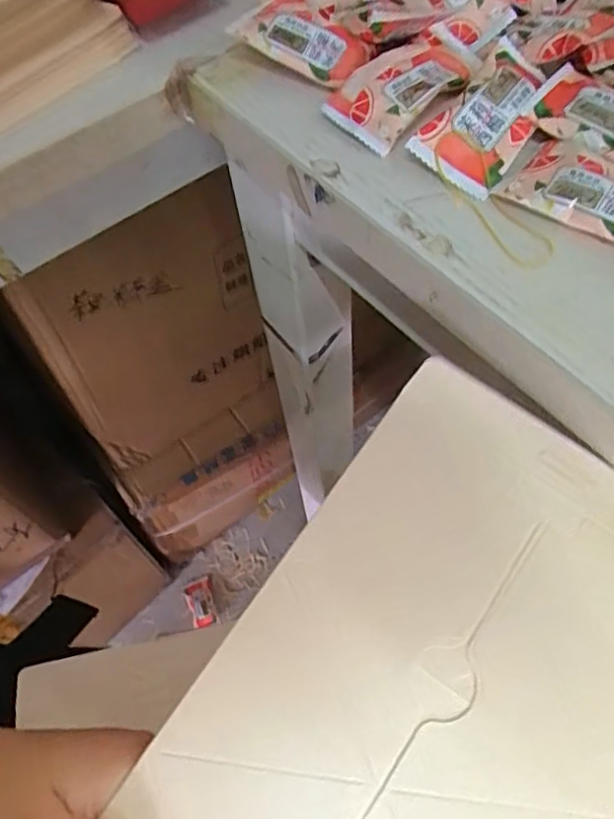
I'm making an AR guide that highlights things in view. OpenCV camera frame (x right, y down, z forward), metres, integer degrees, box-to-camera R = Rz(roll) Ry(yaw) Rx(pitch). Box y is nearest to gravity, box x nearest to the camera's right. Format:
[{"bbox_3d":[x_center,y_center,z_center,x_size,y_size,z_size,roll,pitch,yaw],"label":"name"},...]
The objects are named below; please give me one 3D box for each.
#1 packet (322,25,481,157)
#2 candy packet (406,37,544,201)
[{"bbox_3d":[0.045,-0.147,0.274,0.071,0.016,0.038,-40,66,-18],"label":"packet"},{"bbox_3d":[0.079,-0.124,0.258,0.039,0.009,0.072,39,80,6],"label":"candy packet"}]

